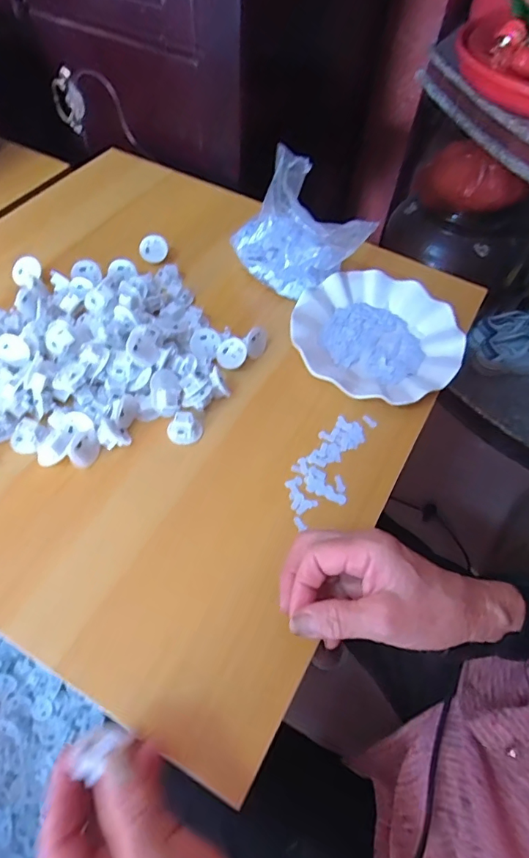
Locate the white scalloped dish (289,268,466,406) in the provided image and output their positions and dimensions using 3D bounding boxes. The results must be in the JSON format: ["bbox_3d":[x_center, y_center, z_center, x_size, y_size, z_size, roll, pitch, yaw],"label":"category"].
[{"bbox_3d":[0.122,-0.103,0.533,0.177,0.019,0.178,2,57,-3],"label":"white scalloped dish"}]

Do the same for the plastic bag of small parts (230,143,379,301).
[{"bbox_3d":[0.035,-0.217,0.543,0.079,0.113,0.155,-37,66,-24],"label":"plastic bag of small parts"}]

